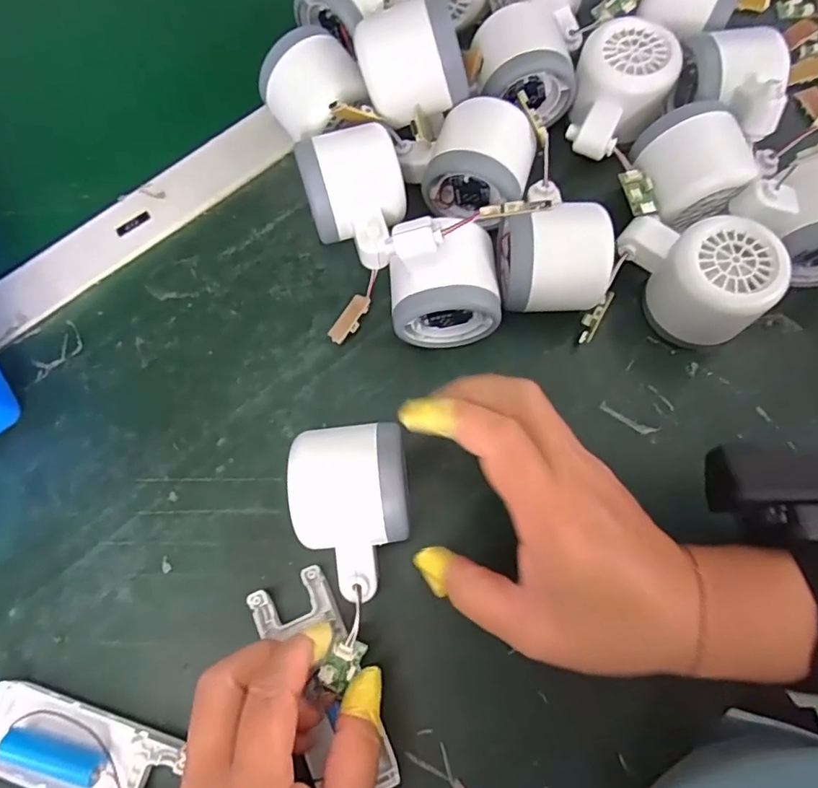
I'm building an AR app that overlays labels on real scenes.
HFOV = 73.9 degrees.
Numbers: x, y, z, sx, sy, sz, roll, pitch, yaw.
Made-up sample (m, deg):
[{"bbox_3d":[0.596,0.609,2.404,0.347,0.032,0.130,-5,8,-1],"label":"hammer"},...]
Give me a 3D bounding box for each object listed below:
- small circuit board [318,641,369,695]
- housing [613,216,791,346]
[{"bbox_3d":[-0.031,0.126,0.252,0.014,0.009,0.025,31,78,7],"label":"small circuit board"},{"bbox_3d":[0.160,-0.069,0.304,0.053,0.051,0.079,-34,76,-8],"label":"housing"}]

